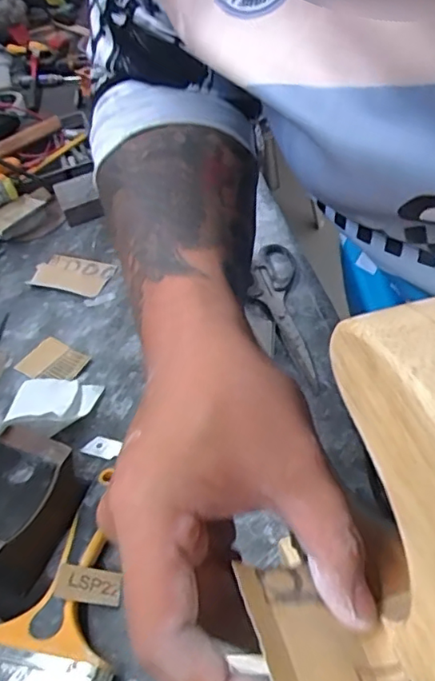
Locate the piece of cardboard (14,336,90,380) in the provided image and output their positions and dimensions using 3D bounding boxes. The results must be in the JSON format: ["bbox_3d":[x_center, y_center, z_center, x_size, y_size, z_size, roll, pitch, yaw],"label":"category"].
[{"bbox_3d":[-0.160,0.022,0.557,0.065,0.007,0.048,23,57,30],"label":"piece of cardboard"}]

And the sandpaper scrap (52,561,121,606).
[{"bbox_3d":[-0.088,0.167,0.391,0.043,0.007,0.022,17,43,-14],"label":"sandpaper scrap"}]

